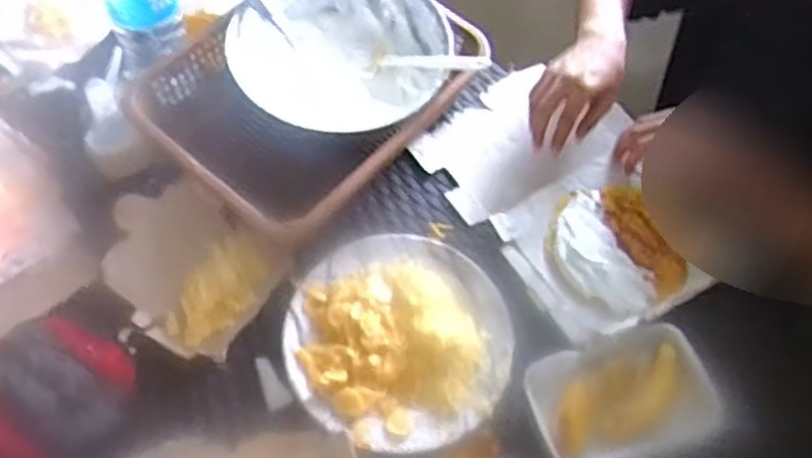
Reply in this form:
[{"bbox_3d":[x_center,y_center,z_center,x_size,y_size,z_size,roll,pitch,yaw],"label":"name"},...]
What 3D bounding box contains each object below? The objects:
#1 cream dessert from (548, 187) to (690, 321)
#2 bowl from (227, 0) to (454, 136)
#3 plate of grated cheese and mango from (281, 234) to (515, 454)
[{"bbox_3d":[0.249,0.024,0.931,0.153,0.021,0.186,-9,52,-16],"label":"cream dessert"},{"bbox_3d":[-0.094,-0.236,0.991,0.266,0.113,0.263,1,63,-3],"label":"bowl"},{"bbox_3d":[-0.004,0.112,0.814,0.227,0.038,0.240,1,63,-3],"label":"plate of grated cheese and mango"}]

